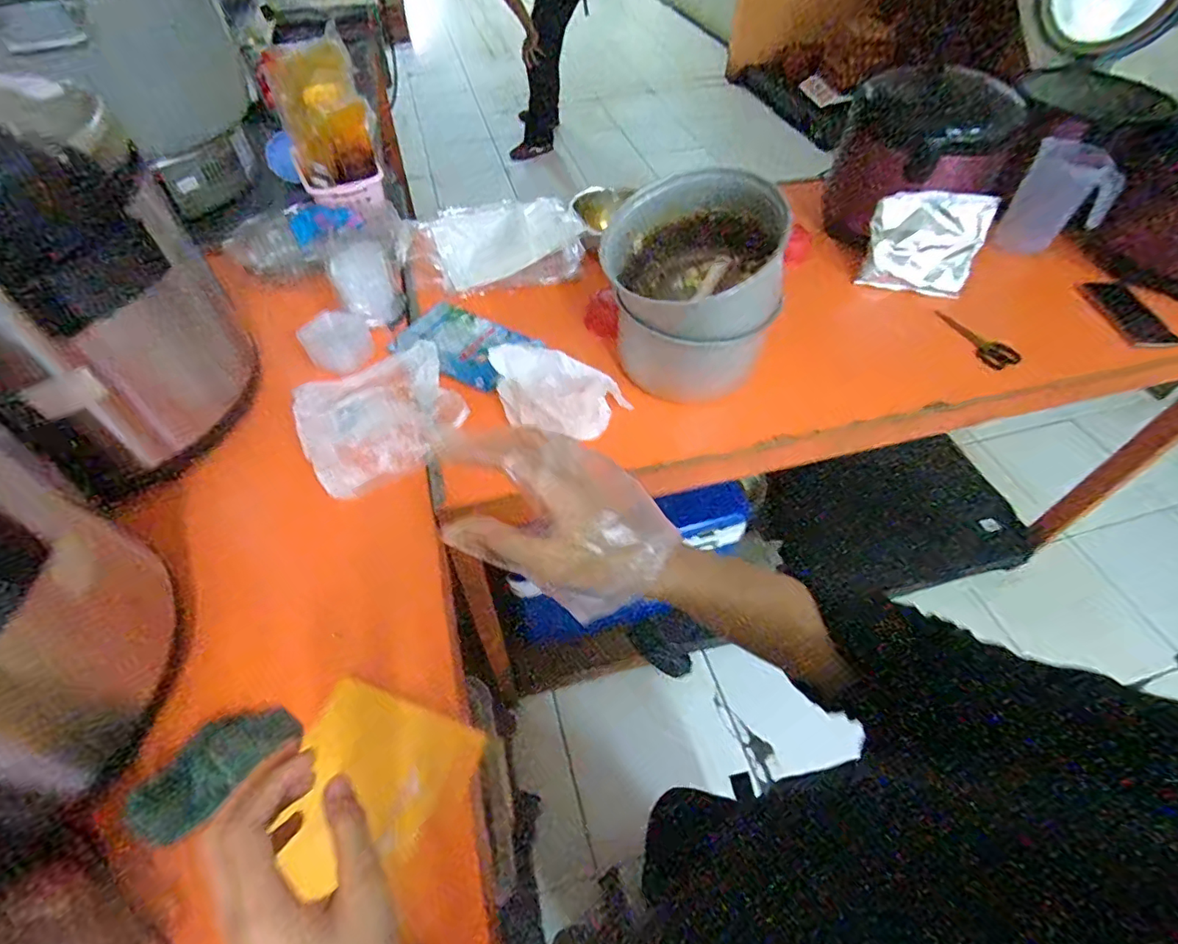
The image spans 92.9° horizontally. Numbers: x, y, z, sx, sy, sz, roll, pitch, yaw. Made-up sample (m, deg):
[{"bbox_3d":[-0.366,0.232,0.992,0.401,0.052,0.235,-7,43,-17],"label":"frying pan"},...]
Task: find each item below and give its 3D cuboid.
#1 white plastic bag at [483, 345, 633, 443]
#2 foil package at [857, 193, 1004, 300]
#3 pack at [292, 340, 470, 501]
[{"bbox_3d":[-0.049,-0.121,0.788,0.197,0.053,0.124,19,56,14],"label":"white plastic bag"},{"bbox_3d":[0.572,-0.390,0.959,0.176,0.155,0.053,22,37,33],"label":"foil package"},{"bbox_3d":[-0.292,-0.081,0.788,0.210,0.037,0.209,-25,57,-17],"label":"pack"}]

